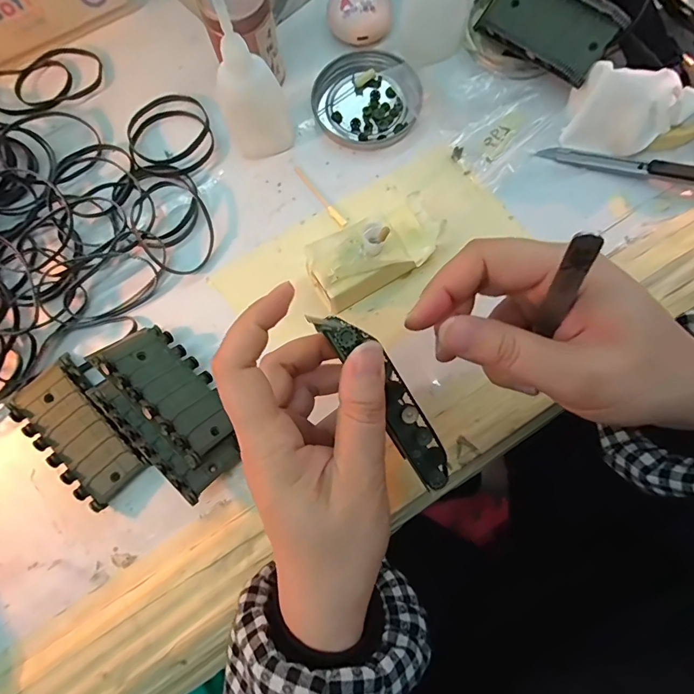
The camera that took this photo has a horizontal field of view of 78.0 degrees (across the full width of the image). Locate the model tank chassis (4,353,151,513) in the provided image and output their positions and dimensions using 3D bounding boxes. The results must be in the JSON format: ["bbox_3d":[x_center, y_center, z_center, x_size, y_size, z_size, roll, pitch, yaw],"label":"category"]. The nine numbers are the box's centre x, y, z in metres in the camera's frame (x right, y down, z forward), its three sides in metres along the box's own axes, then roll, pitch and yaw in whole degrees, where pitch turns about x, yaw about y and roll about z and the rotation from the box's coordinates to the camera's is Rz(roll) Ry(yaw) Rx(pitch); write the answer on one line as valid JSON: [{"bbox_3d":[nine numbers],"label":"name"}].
[{"bbox_3d":[-0.165,0.052,0.267,0.043,0.018,0.090,-43,81,-7],"label":"model tank chassis"}]

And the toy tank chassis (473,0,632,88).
[{"bbox_3d":[0.138,-0.225,0.297,0.094,0.017,0.045,44,122,19],"label":"toy tank chassis"}]

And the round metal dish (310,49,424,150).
[{"bbox_3d":[0.016,-0.183,0.317,0.077,0.009,0.076,0,79,1],"label":"round metal dish"}]

